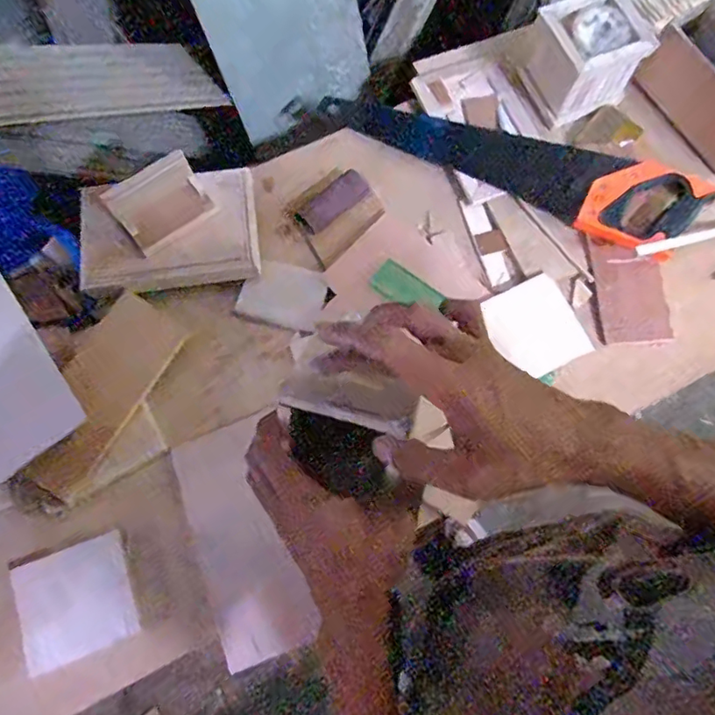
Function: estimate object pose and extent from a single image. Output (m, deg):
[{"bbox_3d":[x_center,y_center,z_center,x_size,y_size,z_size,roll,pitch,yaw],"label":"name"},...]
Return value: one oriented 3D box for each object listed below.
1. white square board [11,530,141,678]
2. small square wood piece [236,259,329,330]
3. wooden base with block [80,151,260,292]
[{"bbox_3d":[-0.306,0.263,0.575,0.114,0.015,0.109,-20,78,-6],"label":"white square board"},{"bbox_3d":[-0.093,-0.080,0.673,0.101,0.004,0.077,15,92,-7],"label":"small square wood piece"},{"bbox_3d":[-0.234,-0.161,0.659,0.213,0.049,0.143,-10,101,-8],"label":"wooden base with block"}]

